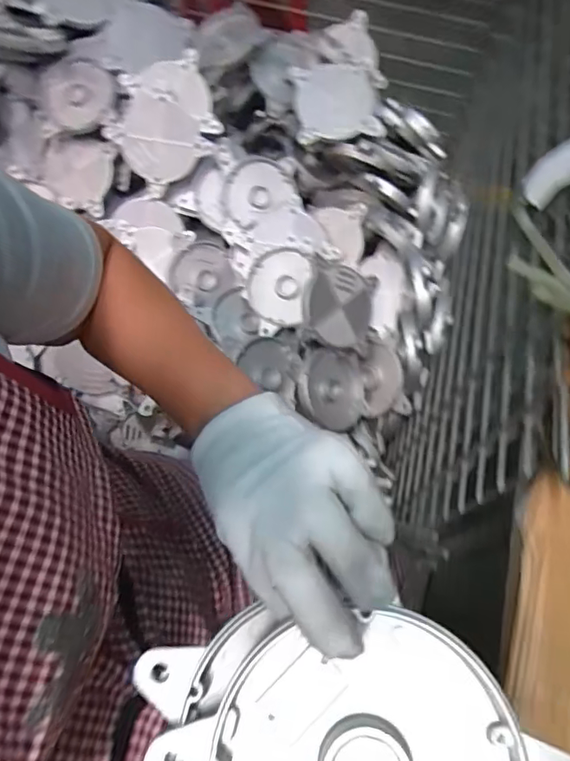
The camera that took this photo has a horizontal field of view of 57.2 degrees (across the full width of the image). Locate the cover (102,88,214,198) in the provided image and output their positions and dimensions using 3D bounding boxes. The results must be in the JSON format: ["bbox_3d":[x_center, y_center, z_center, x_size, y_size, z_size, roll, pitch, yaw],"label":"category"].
[{"bbox_3d":[-0.228,-0.428,0.923,0.138,0.034,0.148,-33,100,20],"label":"cover"}]

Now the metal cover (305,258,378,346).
[{"bbox_3d":[0.099,-0.126,0.903,0.128,0.023,0.135,11,87,-27],"label":"metal cover"}]

